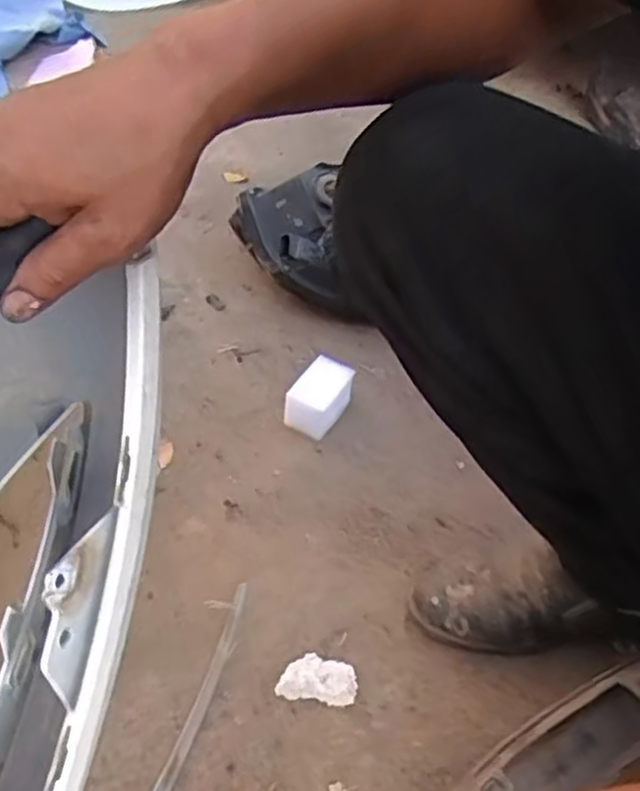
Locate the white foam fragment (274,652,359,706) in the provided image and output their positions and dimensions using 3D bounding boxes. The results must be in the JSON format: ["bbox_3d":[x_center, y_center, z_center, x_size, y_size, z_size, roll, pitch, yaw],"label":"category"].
[{"bbox_3d":[-0.002,0.242,0.610,0.066,0.012,0.037,6,46,1],"label":"white foam fragment"}]

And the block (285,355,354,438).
[{"bbox_3d":[0.003,0.001,0.816,0.053,0.052,0.080,27,50,20],"label":"block"}]

